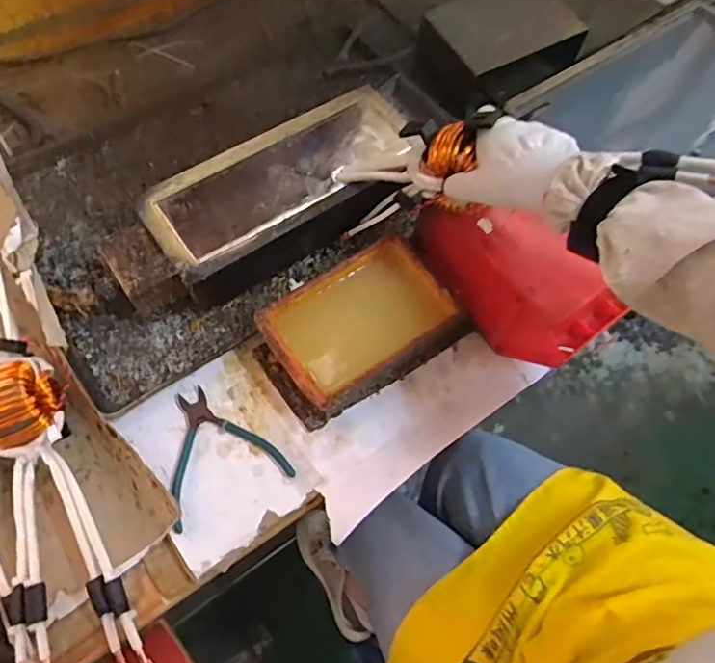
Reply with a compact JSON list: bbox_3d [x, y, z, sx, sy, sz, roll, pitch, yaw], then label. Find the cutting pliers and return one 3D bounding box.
[{"bbox_3d":[-0.150,0.119,0.572,0.124,0.007,0.133,-22,68,-13],"label":"cutting pliers"}]

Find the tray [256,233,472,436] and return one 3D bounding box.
[{"bbox_3d":[0.002,-0.005,0.604,0.217,0.066,0.137,-32,70,-16],"label":"tray"}]

